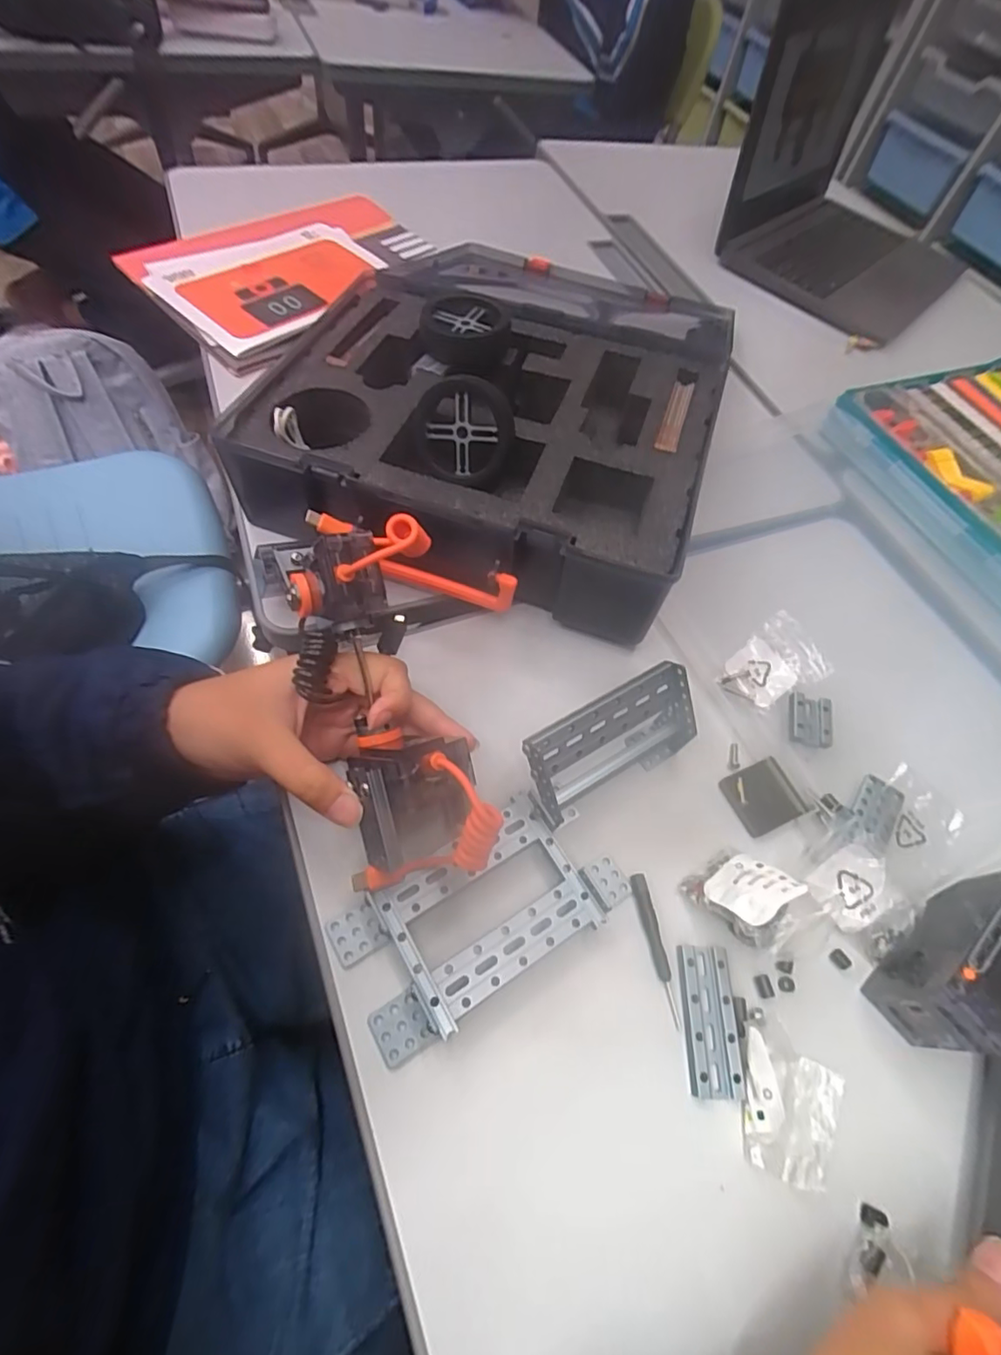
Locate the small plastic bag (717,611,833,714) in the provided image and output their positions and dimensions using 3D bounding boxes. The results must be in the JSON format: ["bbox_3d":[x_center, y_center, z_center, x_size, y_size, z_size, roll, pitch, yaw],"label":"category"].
[{"bbox_3d":[0.179,-0.005,0.370,0.067,0.020,0.048,-35,68,-21],"label":"small plastic bag"}]

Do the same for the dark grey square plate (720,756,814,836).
[{"bbox_3d":[0.158,0.071,0.337,0.042,0.004,0.037,-19,63,-15],"label":"dark grey square plate"}]

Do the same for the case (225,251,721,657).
[{"bbox_3d":[-0.001,-0.198,0.430,0.301,0.097,0.326,18,60,6],"label":"case"}]

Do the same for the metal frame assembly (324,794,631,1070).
[{"bbox_3d":[-0.008,0.117,0.287,0.142,0.022,0.072,-28,65,-19],"label":"metal frame assembly"}]

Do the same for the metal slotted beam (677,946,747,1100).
[{"bbox_3d":[0.103,0.168,0.277,0.025,0.005,0.063,4,59,-2],"label":"metal slotted beam"}]

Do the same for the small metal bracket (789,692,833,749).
[{"bbox_3d":[0.198,0.027,0.359,0.025,0.008,0.033,11,59,2],"label":"small metal bracket"}]

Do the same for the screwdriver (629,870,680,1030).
[{"bbox_3d":[0.081,0.139,0.290,0.009,0.005,0.071,-7,60,-8],"label":"screwdriver"}]

